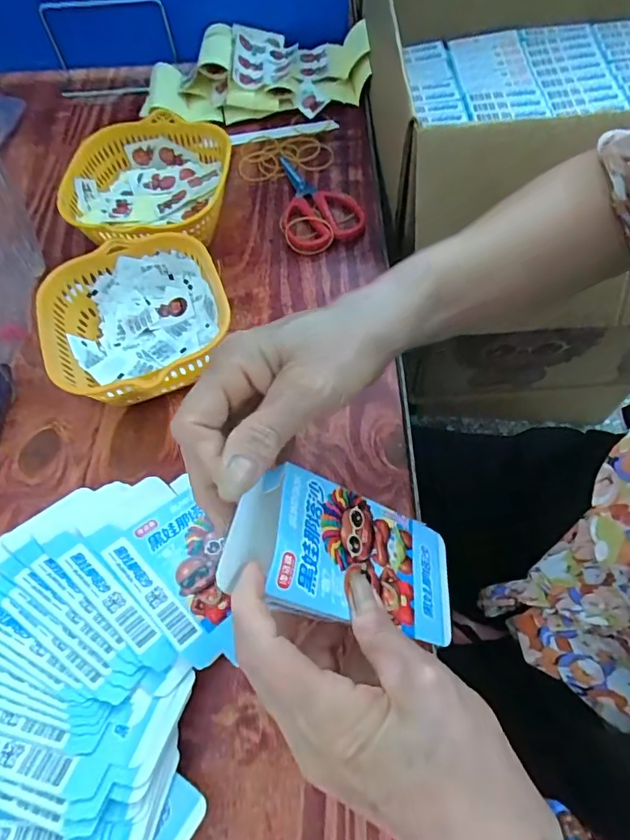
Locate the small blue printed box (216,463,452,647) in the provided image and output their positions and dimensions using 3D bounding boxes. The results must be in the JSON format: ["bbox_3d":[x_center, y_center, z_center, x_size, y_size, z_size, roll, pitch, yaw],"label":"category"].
[{"bbox_3d":[0.018,0.068,0.262,0.133,0.019,0.066,22,58,-27],"label":"small blue printed box"}]

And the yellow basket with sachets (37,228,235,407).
[{"bbox_3d":[-0.136,-0.070,0.409,0.135,0.066,0.137,-26,63,-10],"label":"yellow basket with sachets"}]

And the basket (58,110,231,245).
[{"bbox_3d":[-0.152,-0.206,0.480,0.139,0.070,0.150,1,62,4],"label":"basket"}]

